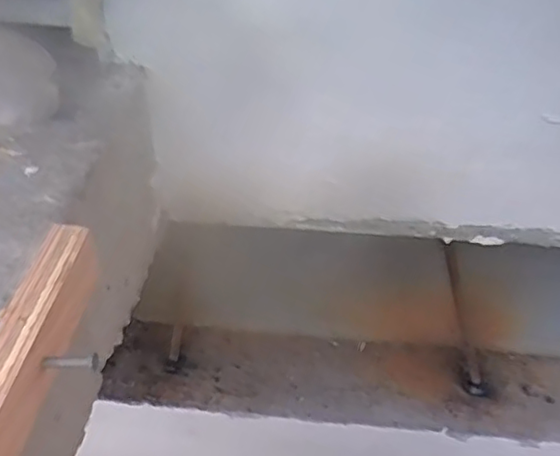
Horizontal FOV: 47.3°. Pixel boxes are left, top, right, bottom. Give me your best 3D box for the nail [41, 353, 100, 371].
[{"bbox_3d":[-0.091,0.057,0.278,0.024,0.005,0.007,2,42,3],"label":"nail"}]

